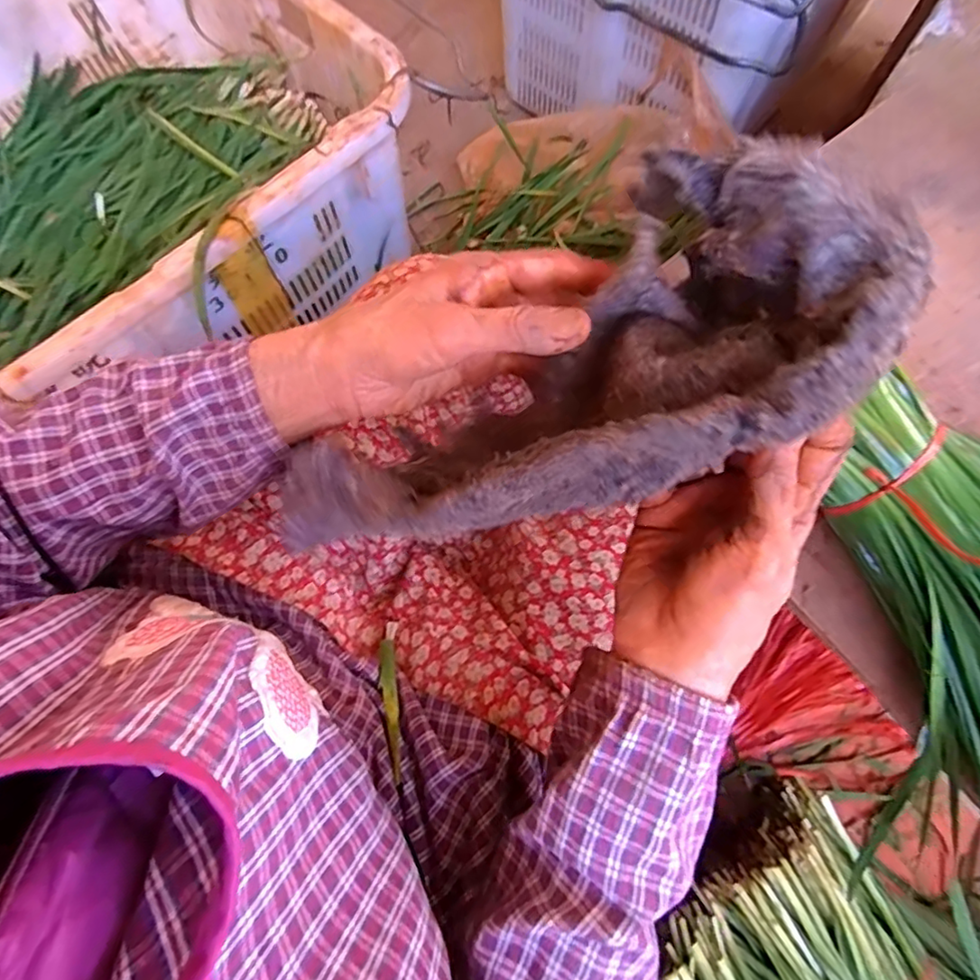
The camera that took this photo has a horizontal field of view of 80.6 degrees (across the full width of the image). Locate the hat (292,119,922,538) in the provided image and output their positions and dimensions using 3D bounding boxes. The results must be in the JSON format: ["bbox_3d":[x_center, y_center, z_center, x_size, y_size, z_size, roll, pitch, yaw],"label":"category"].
[{"bbox_3d":[0.028,-0.036,0.242,0.254,0.060,0.115,-30,72,12],"label":"hat"}]

